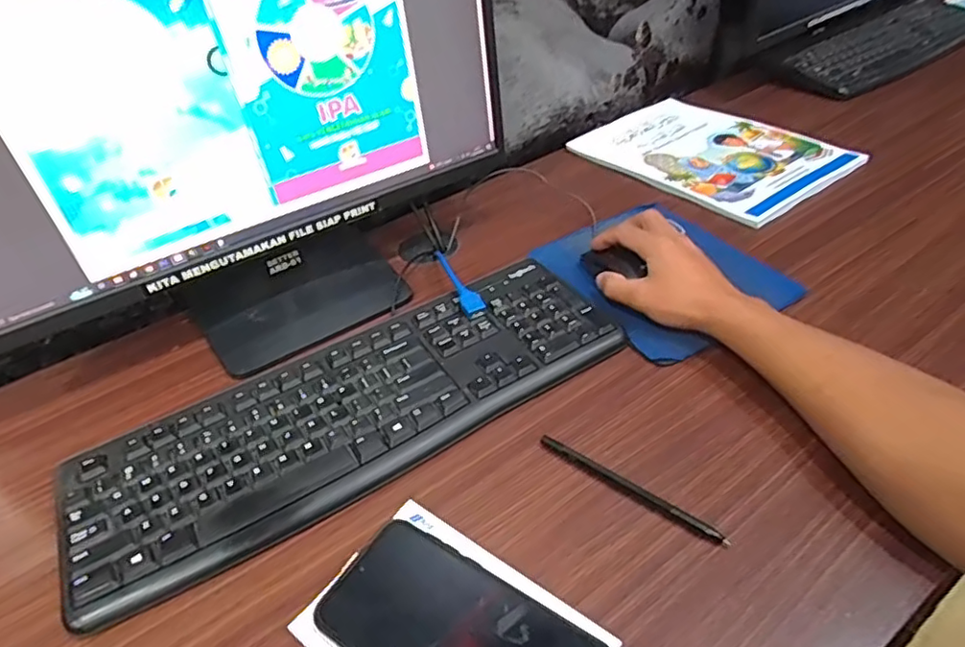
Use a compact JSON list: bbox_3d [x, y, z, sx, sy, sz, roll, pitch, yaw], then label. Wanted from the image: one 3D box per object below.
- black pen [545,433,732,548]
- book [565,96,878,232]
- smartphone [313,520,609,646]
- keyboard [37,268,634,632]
[{"bbox_3d":[0.097,0.109,0.411,0.137,0.006,0.008,25,49,32],"label":"black pen"},{"bbox_3d":[0.279,-0.225,0.780,0.217,0.011,0.308,-29,45,-24],"label":"book"},{"bbox_3d":[-0.013,0.178,0.344,0.160,0.015,0.080,21,47,29],"label":"smartphone"},{"bbox_3d":[-0.099,0.065,0.485,0.426,0.021,0.150,-26,44,-21],"label":"keyboard"}]

